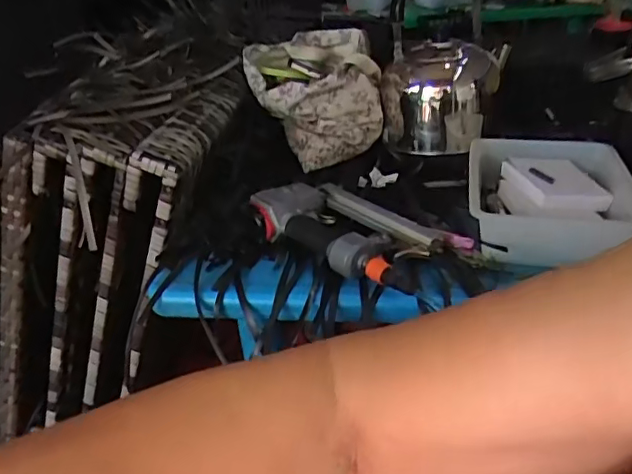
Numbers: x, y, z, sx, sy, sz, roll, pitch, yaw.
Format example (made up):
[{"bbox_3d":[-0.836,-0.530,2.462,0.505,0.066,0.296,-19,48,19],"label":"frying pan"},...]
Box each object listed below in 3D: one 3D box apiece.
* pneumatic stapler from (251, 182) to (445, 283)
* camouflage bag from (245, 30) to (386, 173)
[{"bbox_3d":[0.037,-0.015,0.760,0.146,0.045,0.220,-26,37,-33],"label":"pneumatic stapler"},{"bbox_3d":[-0.009,-0.256,1.008,0.218,0.161,0.279,-7,31,-6],"label":"camouflage bag"}]

